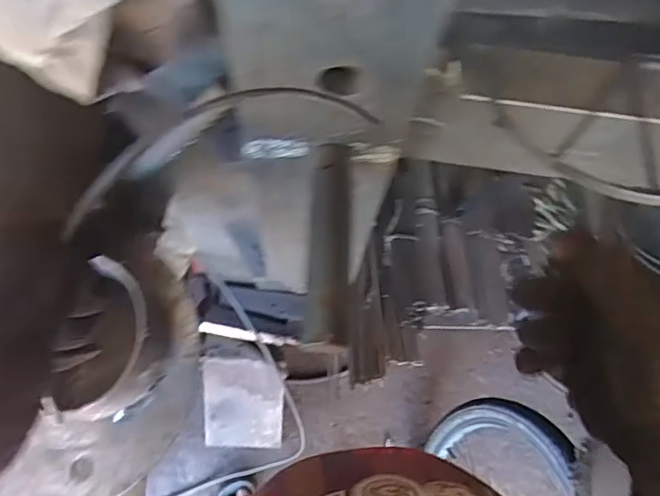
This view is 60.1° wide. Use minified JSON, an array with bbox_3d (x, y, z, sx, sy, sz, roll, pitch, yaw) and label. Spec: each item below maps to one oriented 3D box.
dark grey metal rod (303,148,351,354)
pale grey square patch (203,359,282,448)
[{"bbox_3d":[0.000,-0.004,0.425,0.032,0.024,0.153,1,70,-2],"label":"dark grey metal rod"},{"bbox_3d":[-0.171,0.308,1.122,0.154,0.222,0.018,5,28,0],"label":"pale grey square patch"}]

